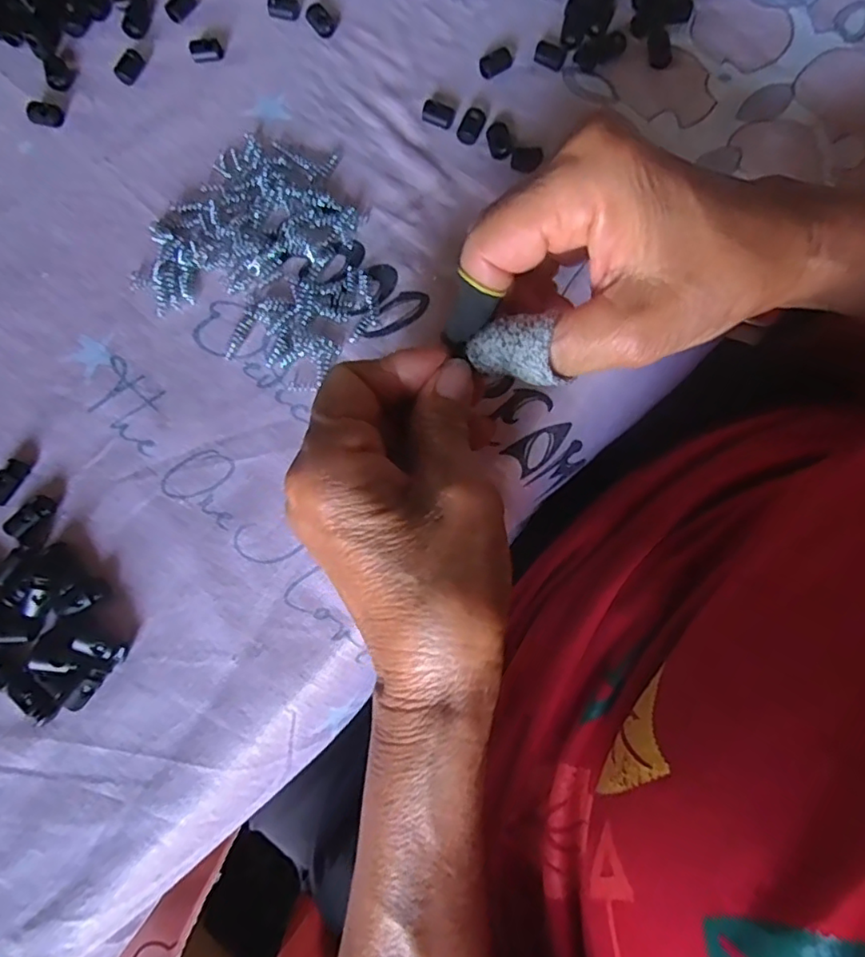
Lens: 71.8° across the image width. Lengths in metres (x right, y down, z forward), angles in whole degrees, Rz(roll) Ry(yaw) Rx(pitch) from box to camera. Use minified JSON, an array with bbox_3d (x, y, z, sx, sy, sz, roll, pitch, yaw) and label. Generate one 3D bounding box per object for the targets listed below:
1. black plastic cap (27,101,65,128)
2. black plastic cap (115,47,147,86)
[{"bbox_3d":[-0.196,-0.184,0.301,0.017,0.007,0.010,5,80,2],"label":"black plastic cap"},{"bbox_3d":[-0.156,-0.212,0.305,0.009,0.008,0.016,33,82,6],"label":"black plastic cap"}]

